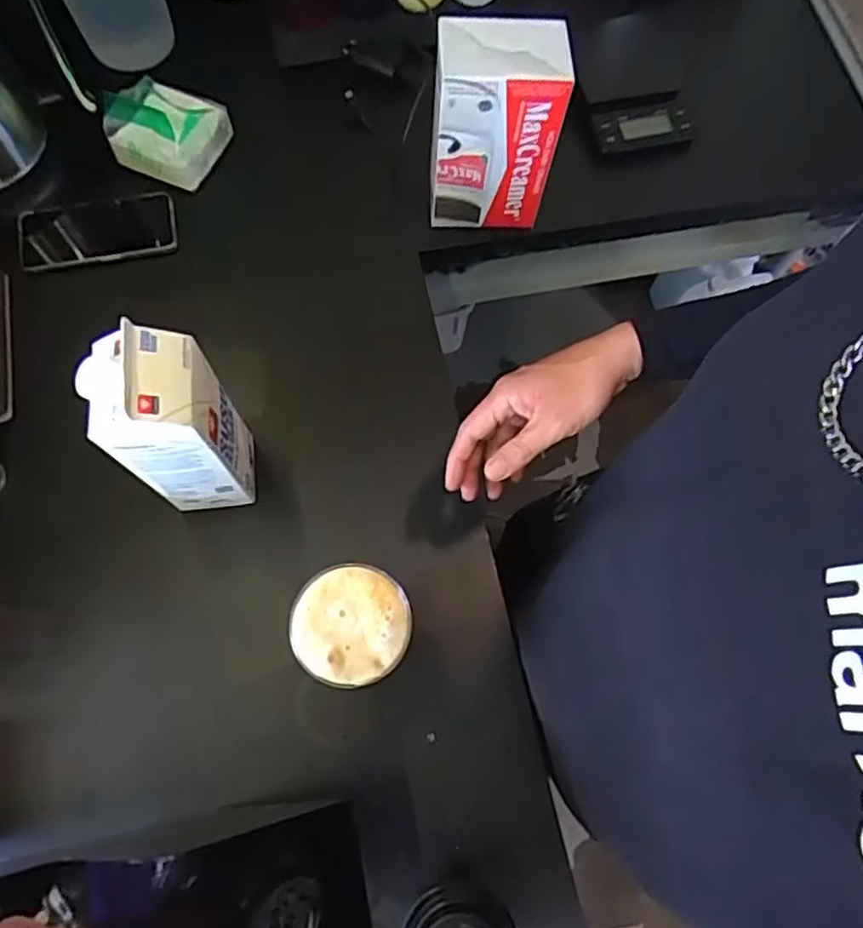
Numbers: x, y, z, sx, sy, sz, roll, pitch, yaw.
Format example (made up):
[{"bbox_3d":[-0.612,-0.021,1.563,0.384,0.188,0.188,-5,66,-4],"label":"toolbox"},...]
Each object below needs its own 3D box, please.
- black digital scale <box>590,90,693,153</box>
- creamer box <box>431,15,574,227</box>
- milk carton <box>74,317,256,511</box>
[{"bbox_3d":[0.254,-0.420,0.804,0.121,0.021,0.066,-13,72,-7],"label":"black digital scale"},{"bbox_3d":[0.062,-0.338,0.669,0.121,0.195,0.073,0,70,-3],"label":"creamer box"},{"bbox_3d":[-0.202,-0.027,0.532,0.073,0.206,0.070,-7,71,-5],"label":"milk carton"}]

